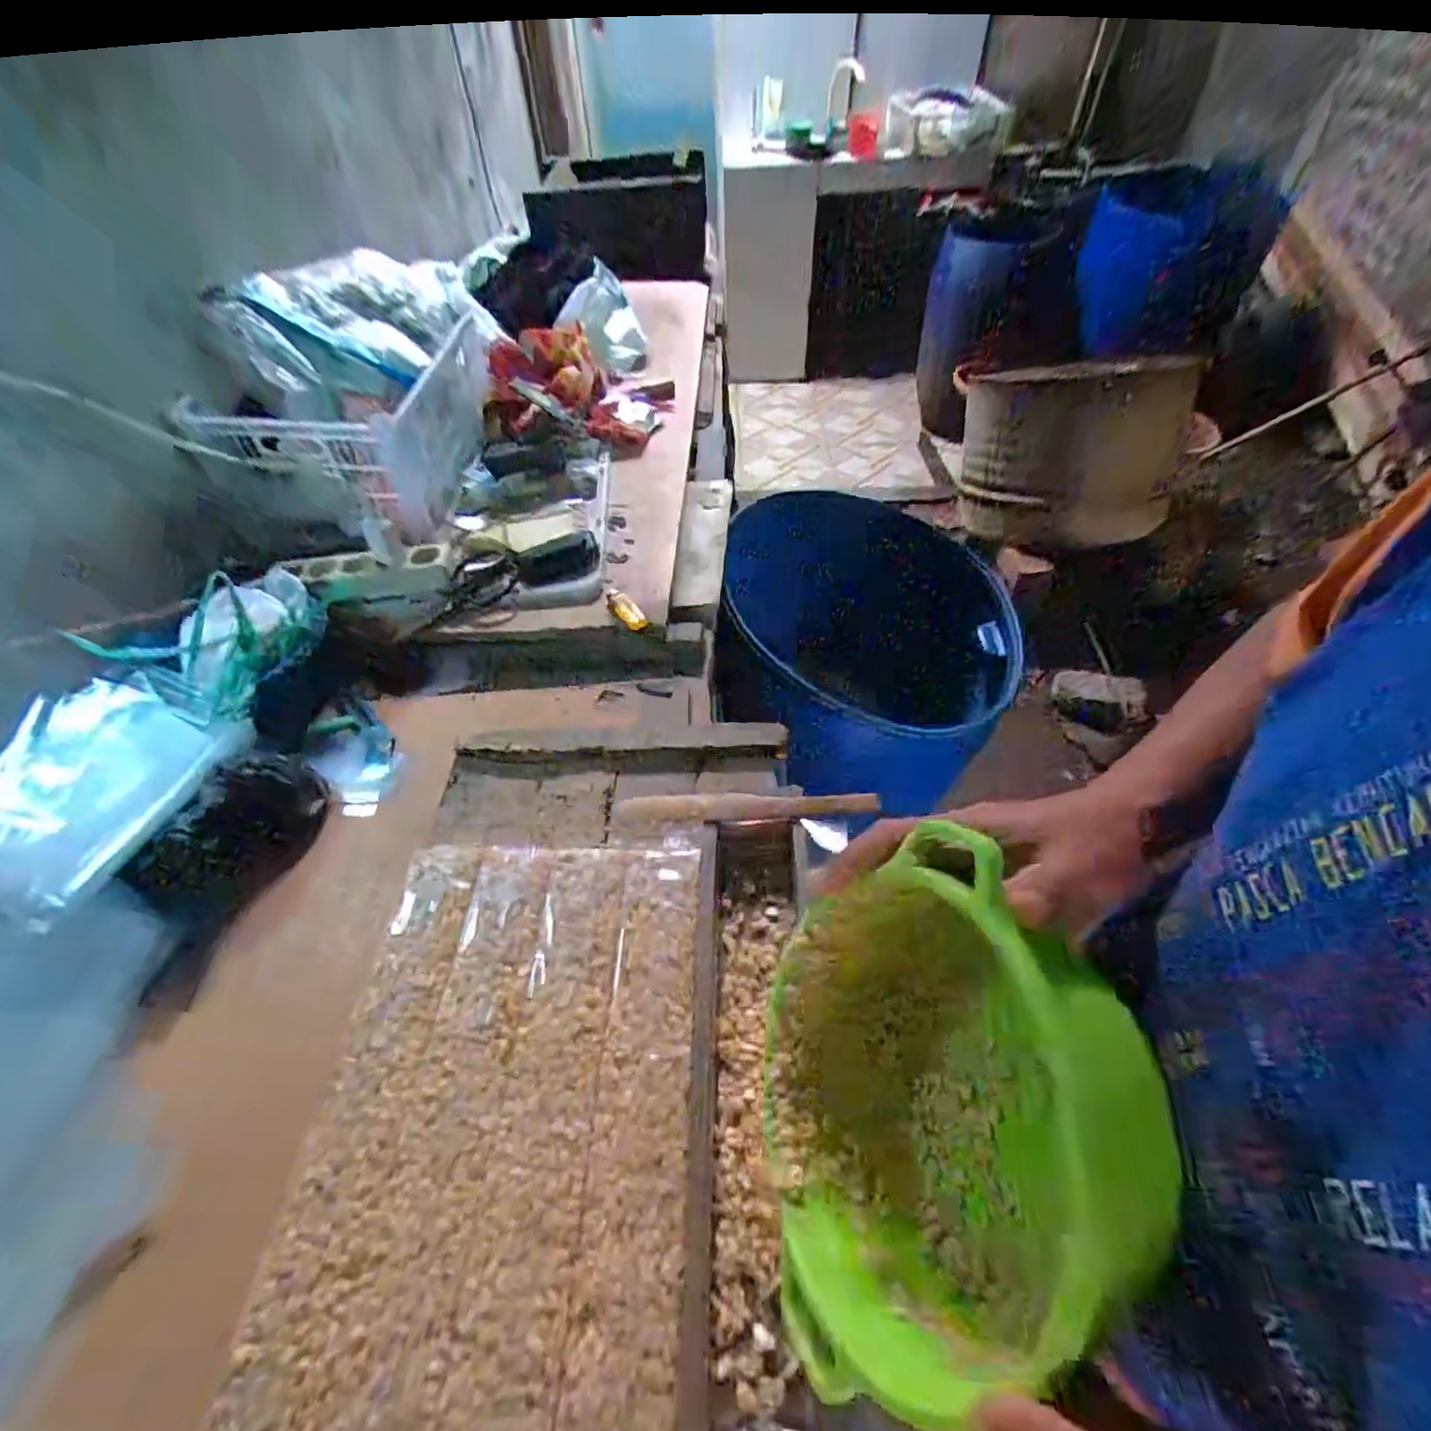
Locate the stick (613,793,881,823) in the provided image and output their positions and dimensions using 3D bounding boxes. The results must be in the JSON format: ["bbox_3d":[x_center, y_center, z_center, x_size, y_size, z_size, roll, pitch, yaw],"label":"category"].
[{"bbox_3d":[0.027,0.077,0.569,0.221,0.018,0.023,-1,50,1],"label":"stick"}]

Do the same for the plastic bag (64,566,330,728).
[{"bbox_3d":[-0.523,-0.098,0.722,0.142,0.092,0.199,18,53,17],"label":"plastic bag"}]

